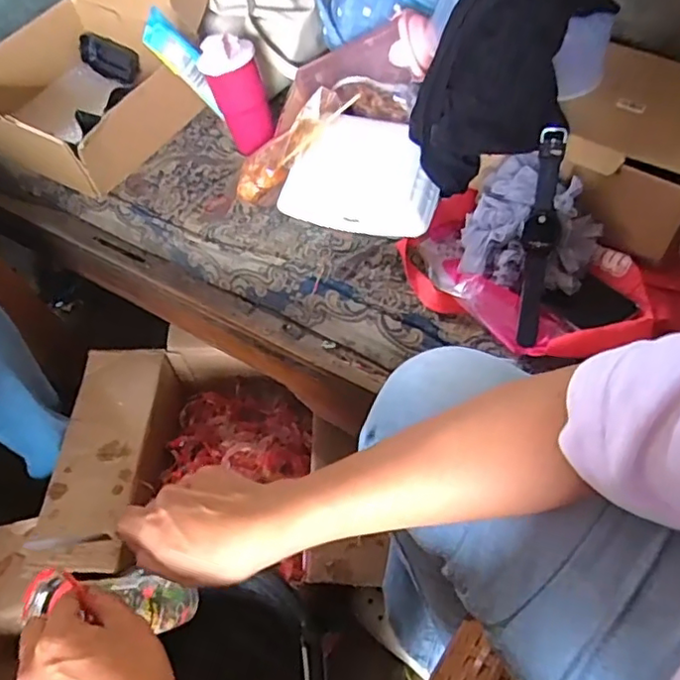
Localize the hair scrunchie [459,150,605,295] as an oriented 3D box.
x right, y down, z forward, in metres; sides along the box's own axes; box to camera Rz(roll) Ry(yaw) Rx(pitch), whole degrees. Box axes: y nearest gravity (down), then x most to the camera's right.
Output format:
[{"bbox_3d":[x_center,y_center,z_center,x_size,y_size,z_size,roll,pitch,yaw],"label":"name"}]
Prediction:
[{"bbox_3d":[0.213,-0.130,0.665,0.138,0.059,0.147,9,88,27],"label":"hair scrunchie"}]

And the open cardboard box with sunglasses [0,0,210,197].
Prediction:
[{"bbox_3d":[-0.331,-0.460,0.827,0.313,0.277,0.419,25,61,21],"label":"open cardboard box with sunglasses"}]

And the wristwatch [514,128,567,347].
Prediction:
[{"bbox_3d":[0.217,-0.110,0.644,0.034,0.018,0.230,8,91,11],"label":"wristwatch"}]

